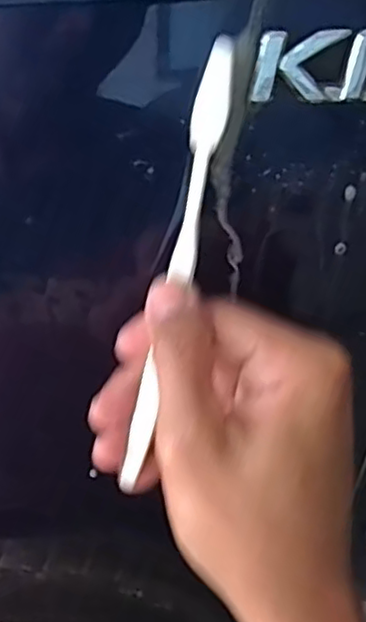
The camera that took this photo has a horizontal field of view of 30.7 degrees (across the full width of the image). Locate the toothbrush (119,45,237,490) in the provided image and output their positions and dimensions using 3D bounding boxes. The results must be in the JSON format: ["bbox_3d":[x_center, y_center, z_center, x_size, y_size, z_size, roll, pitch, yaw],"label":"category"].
[{"bbox_3d":[-0.003,-0.010,0.252,0.011,0.174,0.016,21,22,20],"label":"toothbrush"}]

